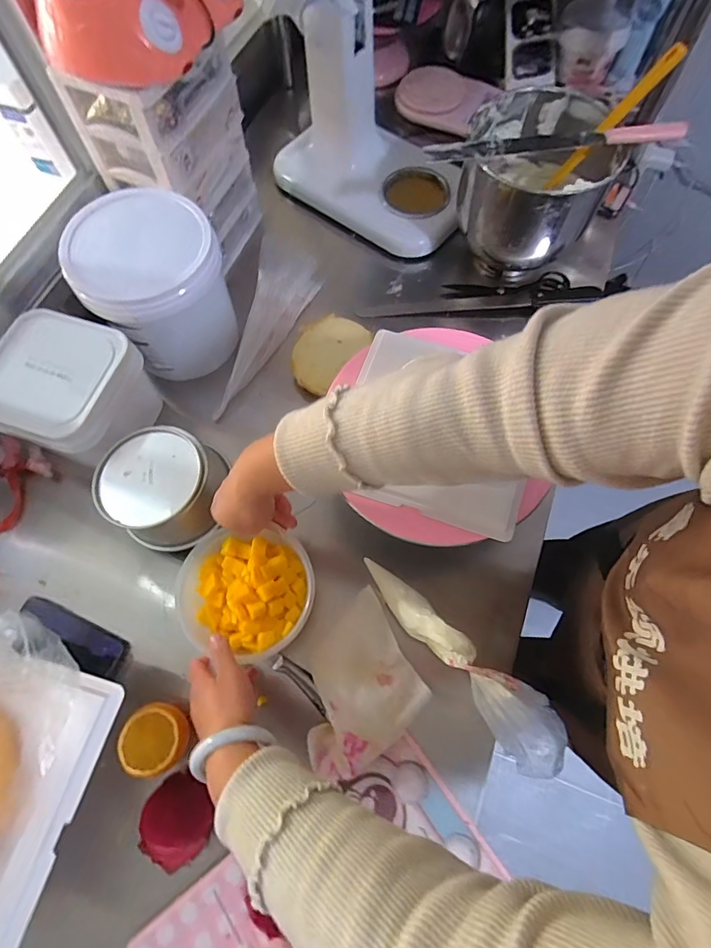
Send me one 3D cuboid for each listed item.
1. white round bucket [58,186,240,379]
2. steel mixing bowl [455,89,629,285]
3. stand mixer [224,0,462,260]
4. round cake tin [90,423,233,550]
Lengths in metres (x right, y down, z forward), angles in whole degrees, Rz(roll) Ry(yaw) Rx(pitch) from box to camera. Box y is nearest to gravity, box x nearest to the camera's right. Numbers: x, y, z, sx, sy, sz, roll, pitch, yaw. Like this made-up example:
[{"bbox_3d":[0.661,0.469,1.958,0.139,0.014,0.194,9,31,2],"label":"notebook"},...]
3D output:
[{"bbox_3d":[-0.288,-0.278,0.681,0.194,0.195,0.176,-32,71,-11],"label":"white round bucket"},{"bbox_3d":[0.272,-0.440,0.728,0.210,0.198,0.214,0,68,1],"label":"steel mixing bowl"},{"bbox_3d":[0.007,-0.655,0.666,0.412,0.498,0.210,36,73,14],"label":"stand mixer"},{"bbox_3d":[-0.254,0.019,0.598,0.129,0.077,0.139,0,68,1],"label":"round cake tin"}]

